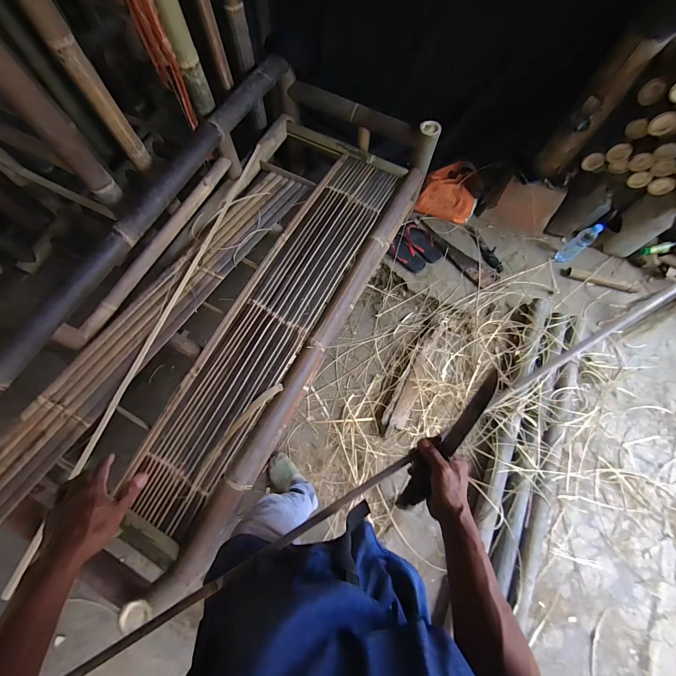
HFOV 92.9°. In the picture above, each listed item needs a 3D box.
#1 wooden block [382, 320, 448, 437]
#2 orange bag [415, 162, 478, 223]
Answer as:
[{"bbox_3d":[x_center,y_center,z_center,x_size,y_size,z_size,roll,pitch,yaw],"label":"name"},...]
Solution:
[{"bbox_3d":[0.319,0.148,1.339,0.096,0.049,0.548,25,72,7],"label":"wooden block"},{"bbox_3d":[0.544,-0.717,1.553,0.274,0.140,0.255,17,71,5],"label":"orange bag"}]

